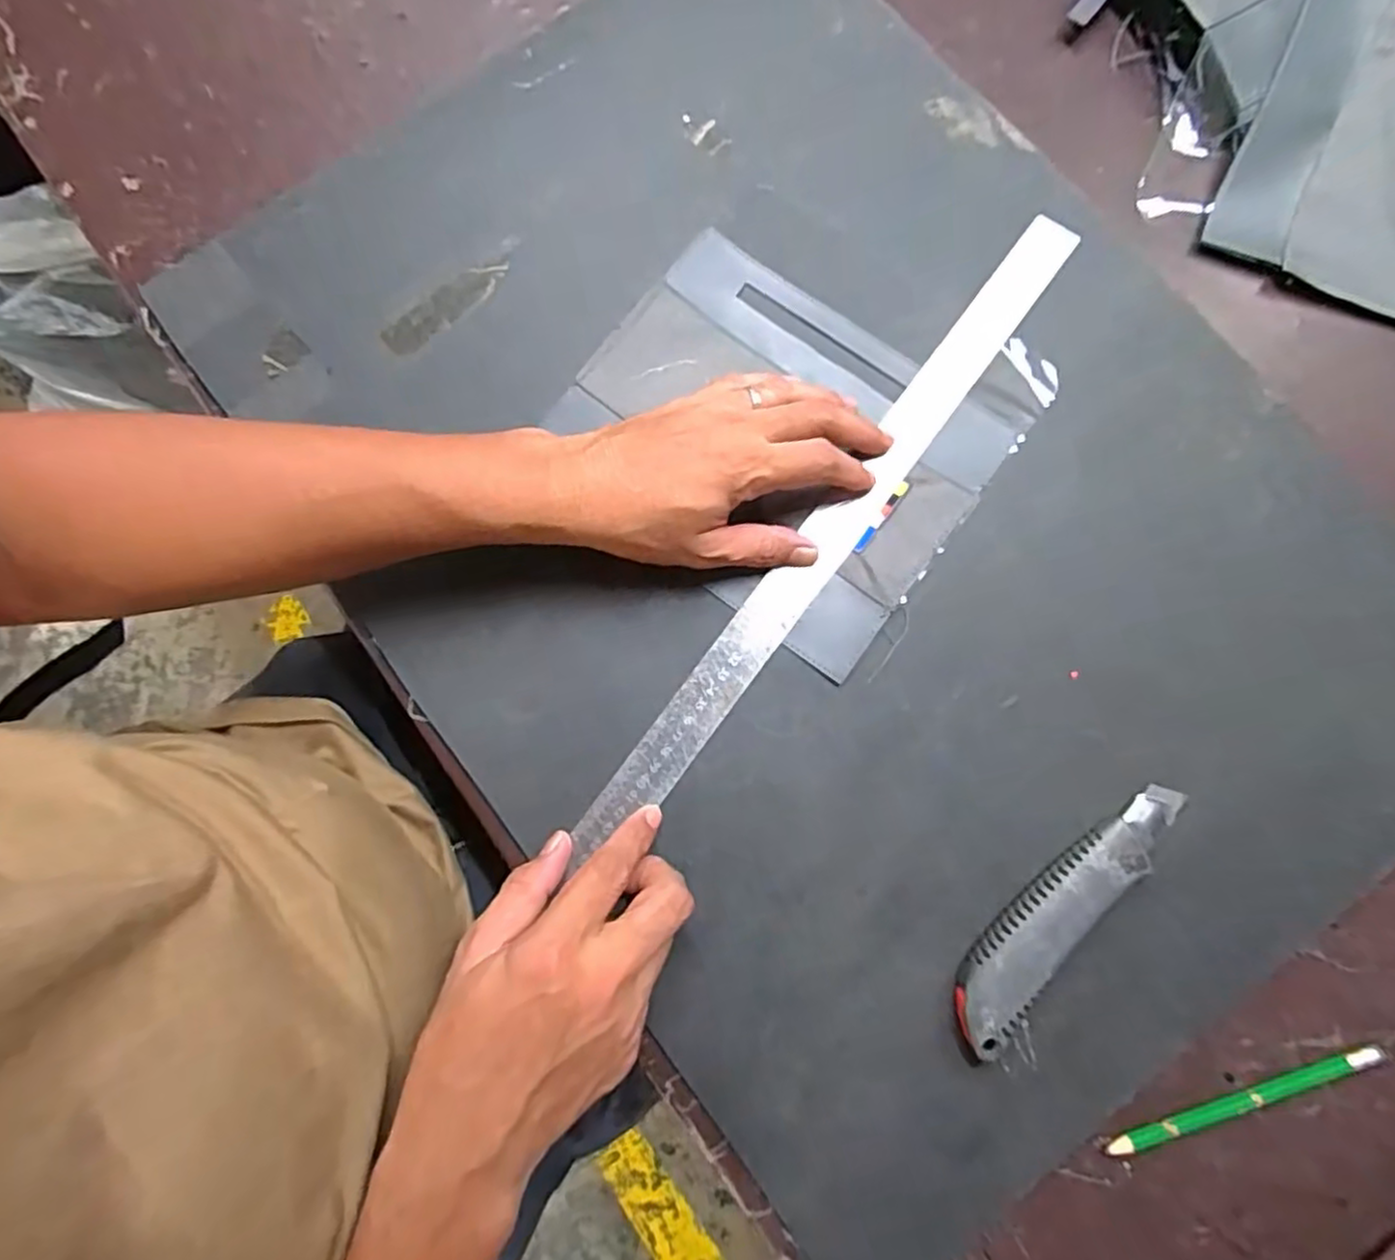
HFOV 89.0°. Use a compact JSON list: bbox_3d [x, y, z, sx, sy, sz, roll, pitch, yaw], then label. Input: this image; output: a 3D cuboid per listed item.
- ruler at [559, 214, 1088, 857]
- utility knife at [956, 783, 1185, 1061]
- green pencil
[{"bbox_3d":[0.077,-0.061,0.390,0.028,0.005,0.438,37,83,7],"label":"ruler"},{"bbox_3d":[0.178,0.133,0.344,0.035,0.014,0.155,43,84,8],"label":"utility knife"},{"bbox_3d":[0.259,0.223,0.335,0.136,0.007,0.011,-17,80,-2],"label":"green pencil"}]

